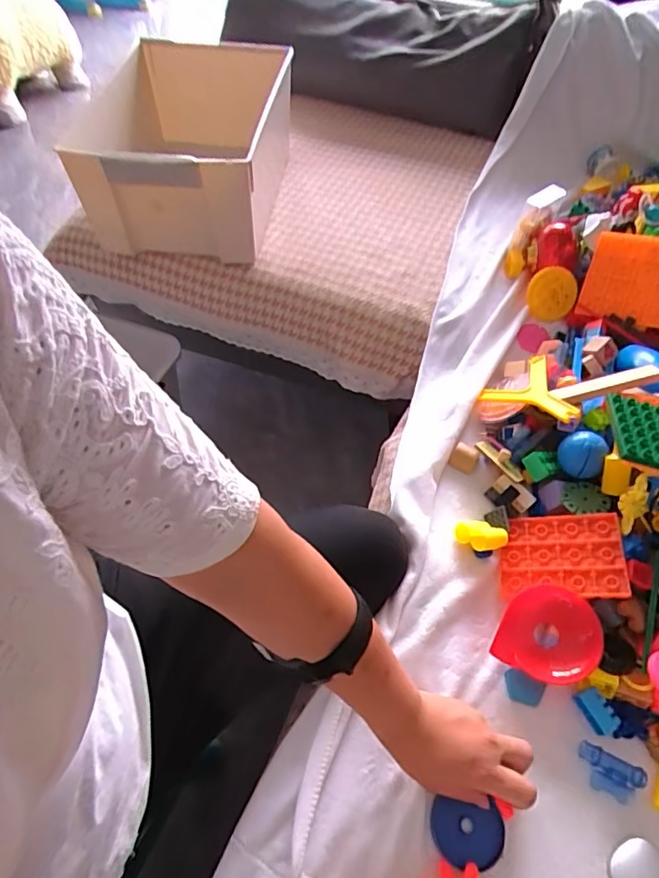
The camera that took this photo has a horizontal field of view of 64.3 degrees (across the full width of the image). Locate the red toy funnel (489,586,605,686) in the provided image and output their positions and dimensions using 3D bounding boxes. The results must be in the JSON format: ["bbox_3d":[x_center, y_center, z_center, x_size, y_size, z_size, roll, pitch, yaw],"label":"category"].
[{"bbox_3d":[0.221,0.198,0.529,0.089,0.050,0.090,1,57,-2],"label":"red toy funnel"}]

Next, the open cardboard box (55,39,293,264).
[{"bbox_3d":[-0.241,-0.526,0.935,0.305,0.165,0.428,2,57,-1],"label":"open cardboard box"}]

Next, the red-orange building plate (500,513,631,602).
[{"bbox_3d":[0.255,0.129,0.581,0.125,0.008,0.095,-9,51,24],"label":"red-orange building plate"}]

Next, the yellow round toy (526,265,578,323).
[{"bbox_3d":[0.351,-0.230,0.828,0.071,0.015,0.081,17,93,10],"label":"yellow round toy"}]

